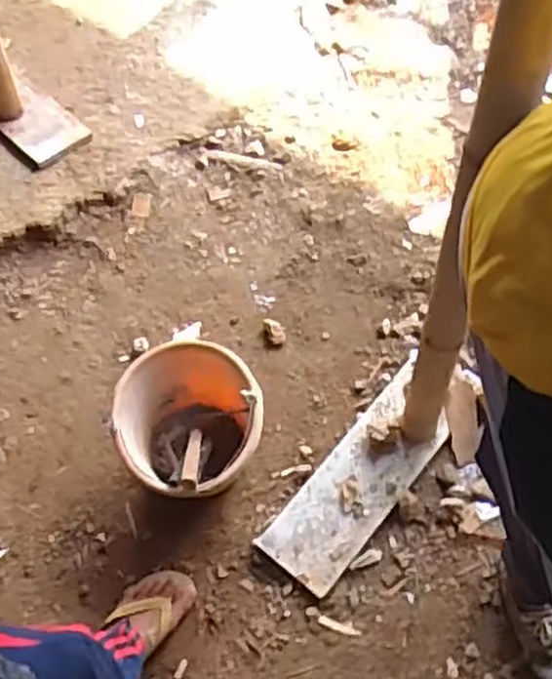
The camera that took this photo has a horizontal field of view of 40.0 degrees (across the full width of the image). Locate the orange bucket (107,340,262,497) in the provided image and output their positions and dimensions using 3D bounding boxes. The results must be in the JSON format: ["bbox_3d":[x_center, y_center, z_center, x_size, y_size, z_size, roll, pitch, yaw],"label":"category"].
[{"bbox_3d":[-0.151,0.164,1.373,0.246,0.200,0.273,-12,60,-5],"label":"orange bucket"}]

